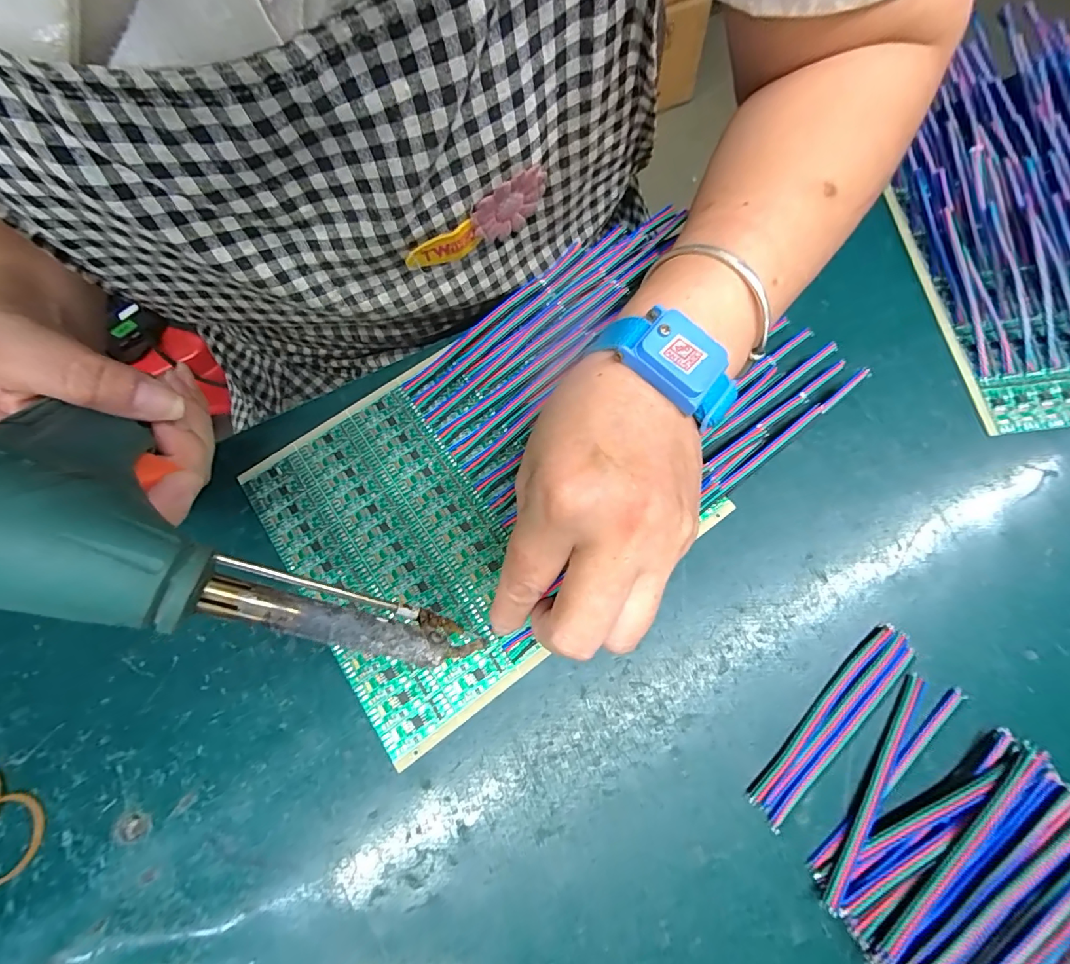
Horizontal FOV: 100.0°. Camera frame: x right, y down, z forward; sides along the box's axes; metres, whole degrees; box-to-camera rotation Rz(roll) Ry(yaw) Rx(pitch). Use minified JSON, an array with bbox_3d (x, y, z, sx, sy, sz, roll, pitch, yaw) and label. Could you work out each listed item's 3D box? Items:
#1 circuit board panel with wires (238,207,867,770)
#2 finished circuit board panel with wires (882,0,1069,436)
[{"bbox_3d":[0.008,-0.025,0.230,0.283,0.016,0.164,-36,75,-9],"label":"circuit board panel with wires"},{"bbox_3d":[0.299,-0.164,0.258,0.166,0.019,0.268,-6,73,0],"label":"finished circuit board panel with wires"}]

